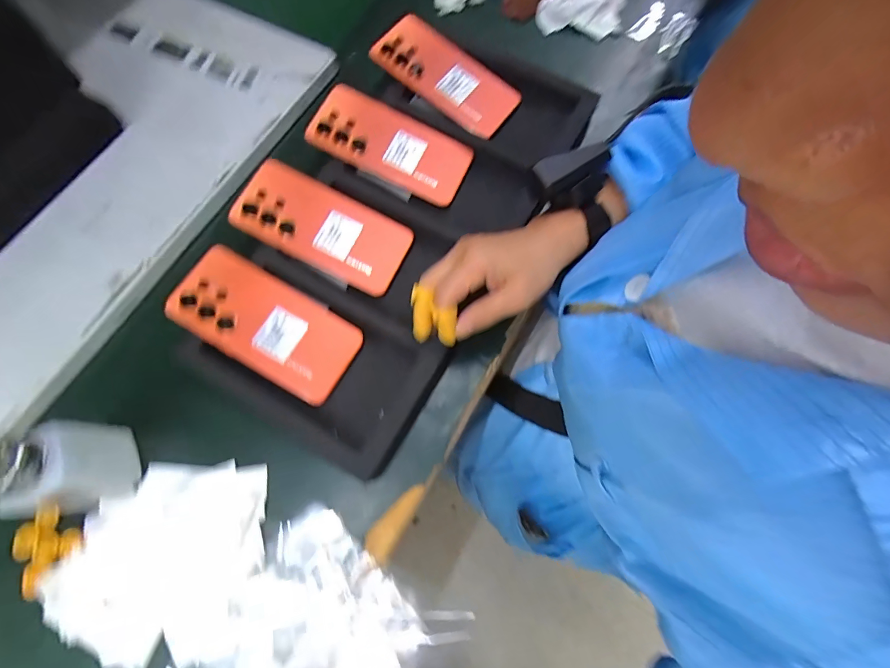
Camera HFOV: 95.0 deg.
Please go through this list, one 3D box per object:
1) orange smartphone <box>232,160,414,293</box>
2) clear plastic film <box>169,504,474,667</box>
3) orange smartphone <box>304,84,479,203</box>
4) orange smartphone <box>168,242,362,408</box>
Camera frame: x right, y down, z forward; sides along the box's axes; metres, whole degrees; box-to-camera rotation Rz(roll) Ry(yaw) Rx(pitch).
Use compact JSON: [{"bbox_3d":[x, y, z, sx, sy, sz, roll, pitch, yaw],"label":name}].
[{"bbox_3d":[-0.121,-0.108,0.412,0.164,0.010,0.088,26,78,-7],"label":"orange smartphone"},{"bbox_3d":[-0.096,0.264,0.312,0.193,0.041,0.182,32,75,13],"label":"clear plastic film"},{"bbox_3d":[-0.057,-0.207,0.446,0.168,0.011,0.079,24,87,-11],"label":"orange smartphone"},{"bbox_3d":[-0.166,-0.009,0.383,0.165,0.010,0.086,32,75,-2],"label":"orange smartphone"}]

